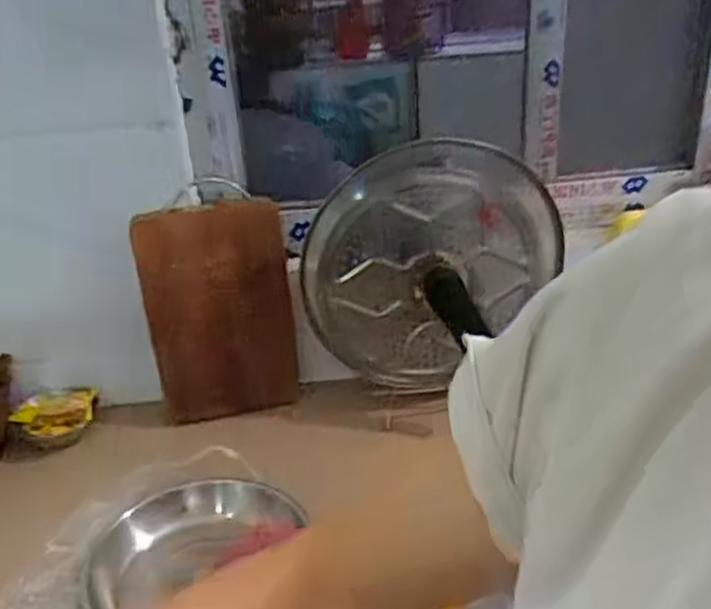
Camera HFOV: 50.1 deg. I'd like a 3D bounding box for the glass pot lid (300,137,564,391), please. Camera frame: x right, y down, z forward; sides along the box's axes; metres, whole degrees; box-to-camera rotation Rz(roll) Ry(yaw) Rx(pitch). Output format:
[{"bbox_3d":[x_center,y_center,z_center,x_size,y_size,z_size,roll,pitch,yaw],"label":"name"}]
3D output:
[{"bbox_3d":[0.102,-0.053,0.939,0.326,0.284,0.074,-12,30,-14],"label":"glass pot lid"}]

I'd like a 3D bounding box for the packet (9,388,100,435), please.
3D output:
[{"bbox_3d":[-0.379,0.134,0.970,0.100,0.034,0.058,-7,30,-6],"label":"packet"}]

